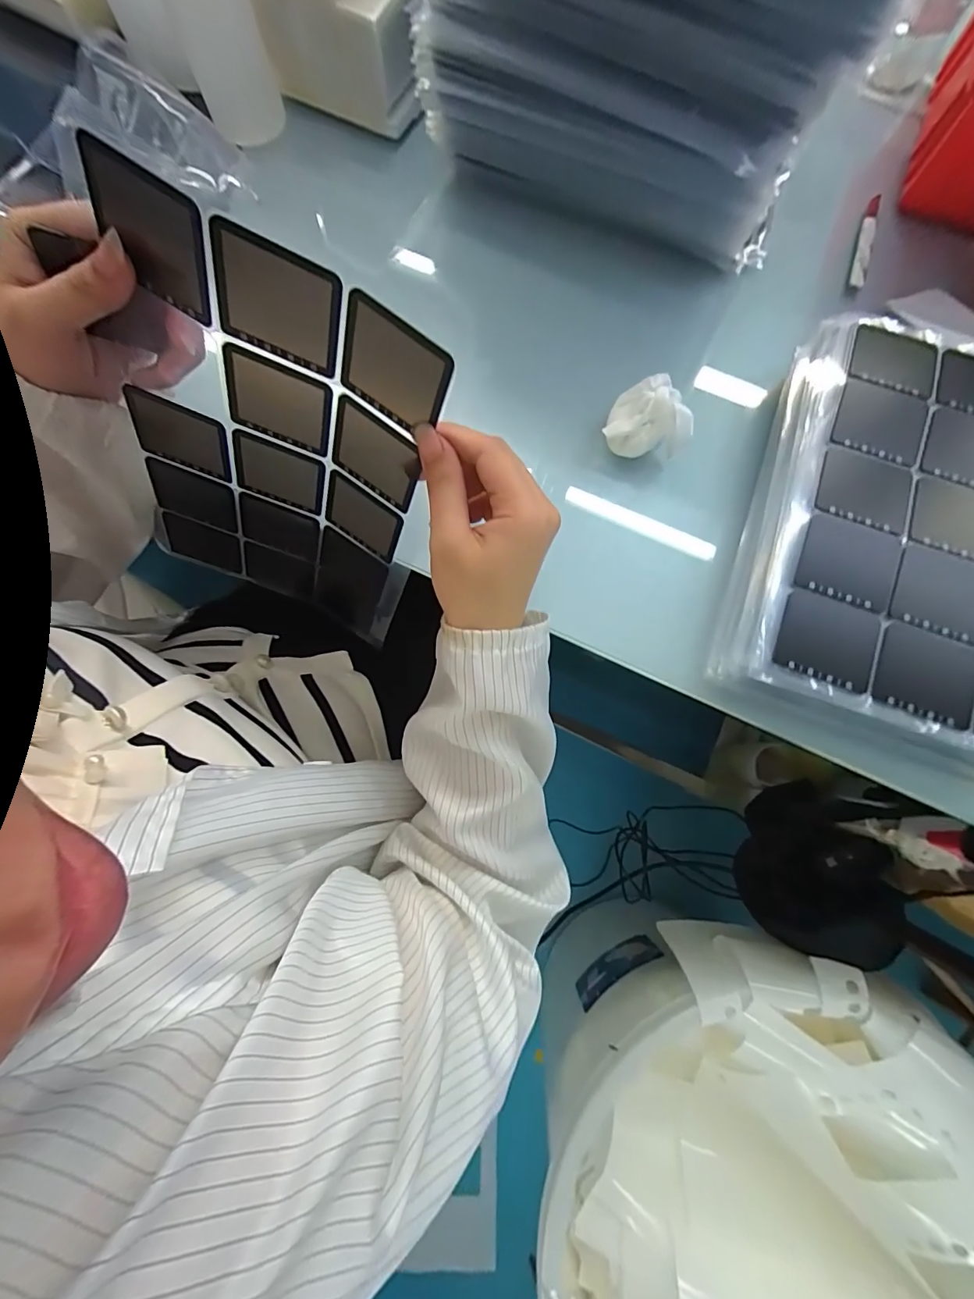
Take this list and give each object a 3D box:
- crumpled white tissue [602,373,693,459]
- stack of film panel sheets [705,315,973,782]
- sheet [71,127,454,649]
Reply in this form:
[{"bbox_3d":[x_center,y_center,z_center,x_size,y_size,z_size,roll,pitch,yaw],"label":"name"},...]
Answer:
[{"bbox_3d":[0.115,-0.167,0.343,0.052,0.036,0.052,-21,79,-5],"label":"crumpled white tissue"},{"bbox_3d":[0.291,-0.073,0.321,0.208,0.057,0.276,20,78,3],"label":"stack of film panel sheets"},{"bbox_3d":[-0.128,-0.111,0.306,0.178,0.256,0.021,25,55,-10],"label":"sheet"}]

